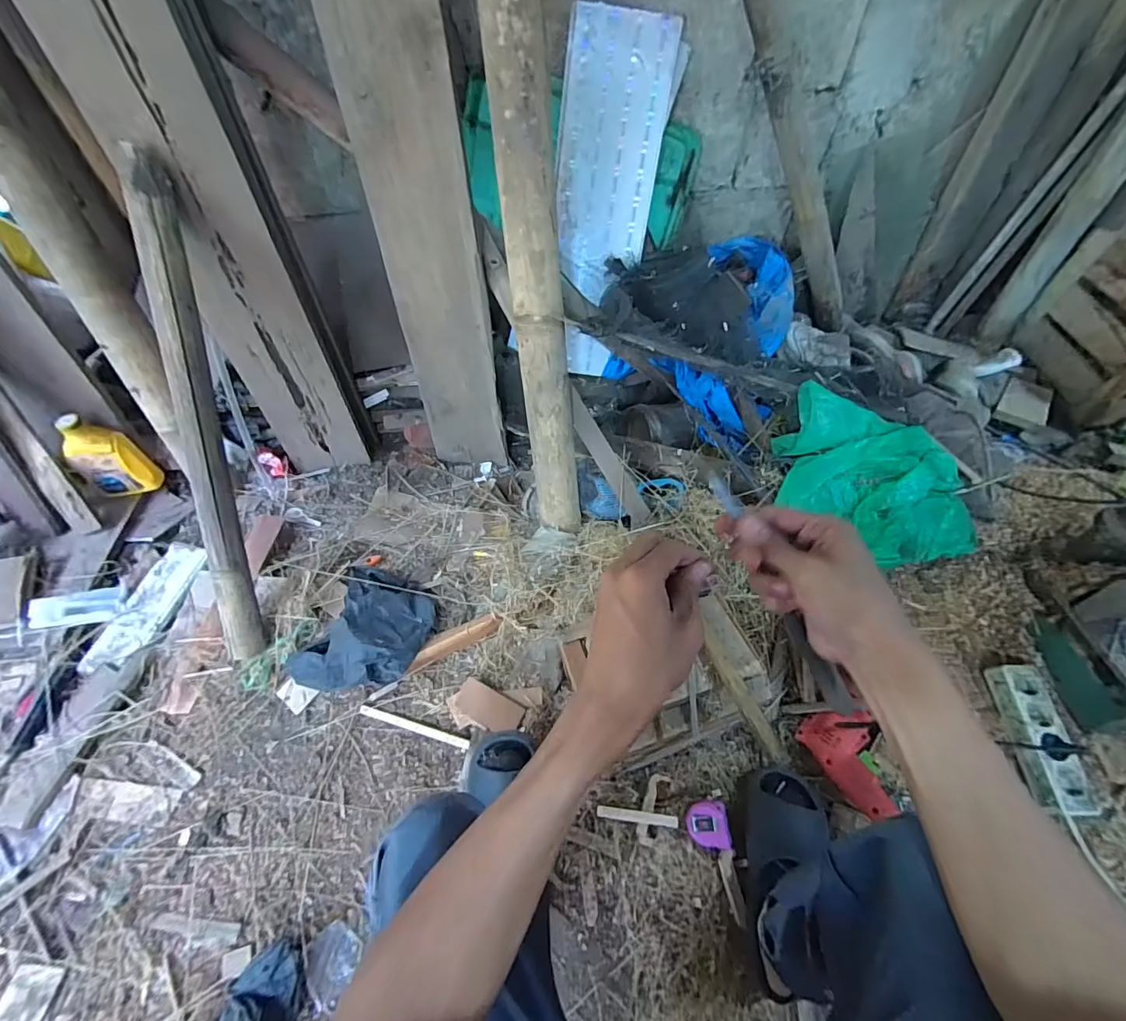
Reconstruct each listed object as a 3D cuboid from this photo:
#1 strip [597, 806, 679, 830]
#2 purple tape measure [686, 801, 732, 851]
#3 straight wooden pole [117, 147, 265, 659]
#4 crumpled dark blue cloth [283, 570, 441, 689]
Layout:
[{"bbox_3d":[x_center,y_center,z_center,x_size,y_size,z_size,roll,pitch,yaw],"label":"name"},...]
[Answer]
[{"bbox_3d":[0.111,0.457,0.728,0.120,0.010,0.015,-5,50,22],"label":"strip"},{"bbox_3d":[0.209,0.453,0.704,0.060,0.024,0.058,-15,60,25],"label":"purple tape measure"},{"bbox_3d":[-0.597,-0.135,0.810,0.056,0.806,0.075,-5,10,-2],"label":"straight wooden pole"},{"bbox_3d":[-0.352,0.219,0.882,0.213,0.066,0.229,16,55,14],"label":"crumpled dark blue cloth"}]

